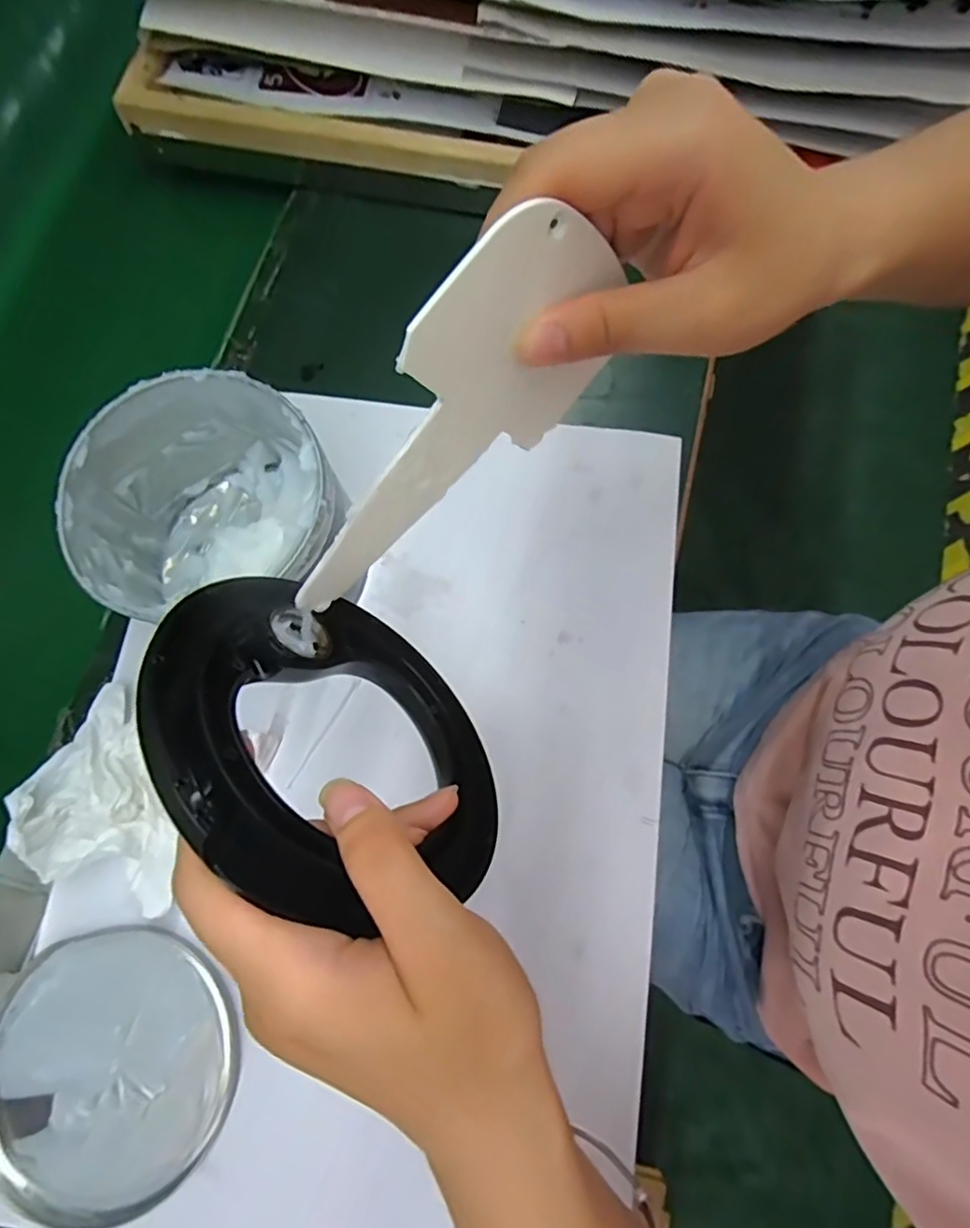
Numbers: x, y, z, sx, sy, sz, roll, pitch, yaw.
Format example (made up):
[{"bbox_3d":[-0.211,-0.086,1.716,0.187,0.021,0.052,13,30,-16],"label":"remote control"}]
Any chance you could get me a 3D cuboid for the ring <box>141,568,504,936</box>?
[{"bbox_3d":[-0.050,0.041,0.214,0.010,0.132,0.122,-43,57,23],"label":"ring"}]

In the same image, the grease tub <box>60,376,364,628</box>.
[{"bbox_3d":[-0.143,-0.052,0.340,0.125,0.103,0.117,0,75,0],"label":"grease tub"}]

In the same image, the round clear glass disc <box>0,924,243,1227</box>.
[{"bbox_3d":[-0.201,0.238,0.322,0.132,0.009,0.127,0,75,0],"label":"round clear glass disc"}]

